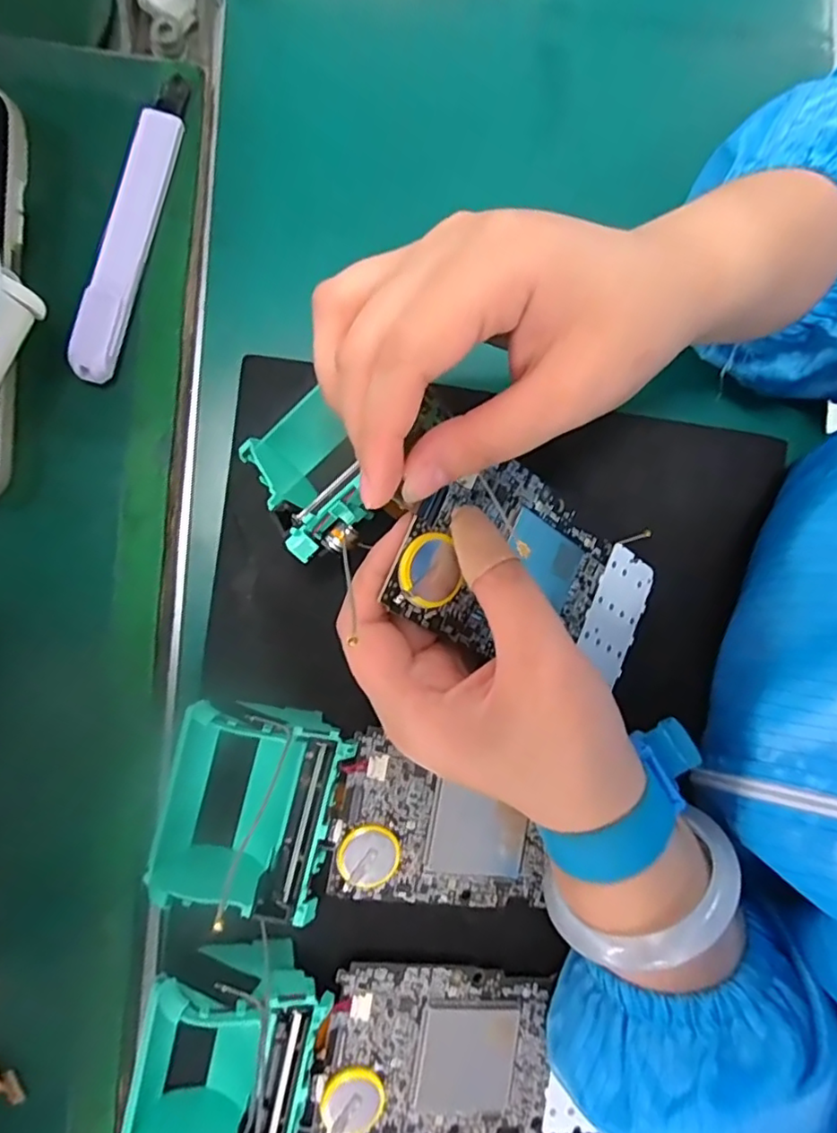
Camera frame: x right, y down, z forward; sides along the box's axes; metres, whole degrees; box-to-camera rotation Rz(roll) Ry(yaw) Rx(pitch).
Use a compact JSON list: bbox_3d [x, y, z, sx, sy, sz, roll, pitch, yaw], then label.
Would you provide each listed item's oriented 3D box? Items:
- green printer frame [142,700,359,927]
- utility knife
[{"bbox_3d":[-0.064,0.087,0.217,0.067,0.036,0.069,13,79,3],"label":"green printer frame"},{"bbox_3d":[-0.113,-0.138,0.236,0.018,0.014,0.131,11,79,3],"label":"utility knife"}]

